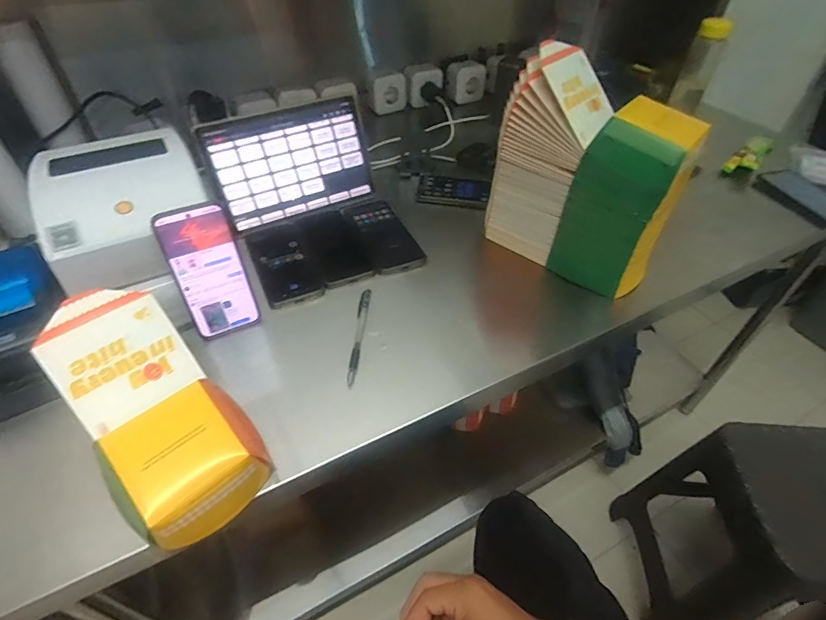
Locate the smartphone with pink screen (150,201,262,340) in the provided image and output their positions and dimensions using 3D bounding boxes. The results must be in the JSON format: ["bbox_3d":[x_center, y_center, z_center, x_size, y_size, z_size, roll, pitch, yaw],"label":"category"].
[{"bbox_3d":[-0.239,-0.042,0.539,0.077,0.165,0.006,-21,36,-18],"label":"smartphone with pink screen"}]

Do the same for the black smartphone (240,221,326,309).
[{"bbox_3d":[-0.194,-0.071,0.673,0.082,0.012,0.170,-22,58,-18],"label":"black smartphone"}]

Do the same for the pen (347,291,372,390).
[{"bbox_3d":[-0.069,0.029,0.577,0.013,0.015,0.160,3,46,2],"label":"pen"}]

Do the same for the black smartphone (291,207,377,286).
[{"bbox_3d":[-0.126,-0.102,0.702,0.079,0.011,0.170,-20,57,-19],"label":"black smartphone"}]

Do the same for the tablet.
[{"bbox_3d":[-0.188,-0.236,0.725,0.249,0.163,0.010,-23,28,-20],"label":"tablet"}]

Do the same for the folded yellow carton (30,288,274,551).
[{"bbox_3d":[-0.241,0.090,0.426,0.114,0.064,0.246,-35,75,-29],"label":"folded yellow carton"}]

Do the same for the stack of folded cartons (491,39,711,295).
[{"bbox_3d":[0.229,-0.184,0.620,0.237,0.252,0.110,33,54,27],"label":"stack of folded cartons"}]

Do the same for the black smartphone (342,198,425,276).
[{"bbox_3d":[-0.051,-0.129,0.726,0.082,0.004,0.189,-18,49,-17],"label":"black smartphone"}]

